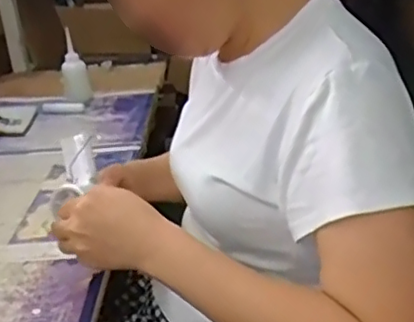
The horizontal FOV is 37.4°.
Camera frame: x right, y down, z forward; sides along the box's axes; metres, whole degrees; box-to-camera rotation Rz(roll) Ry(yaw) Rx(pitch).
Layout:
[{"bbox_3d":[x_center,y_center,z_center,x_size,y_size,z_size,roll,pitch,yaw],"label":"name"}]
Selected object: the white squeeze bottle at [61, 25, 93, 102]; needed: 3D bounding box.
[{"bbox_3d":[-0.303,-0.208,1.403,0.064,0.147,0.058,-8,22,-9],"label":"white squeeze bottle"}]

